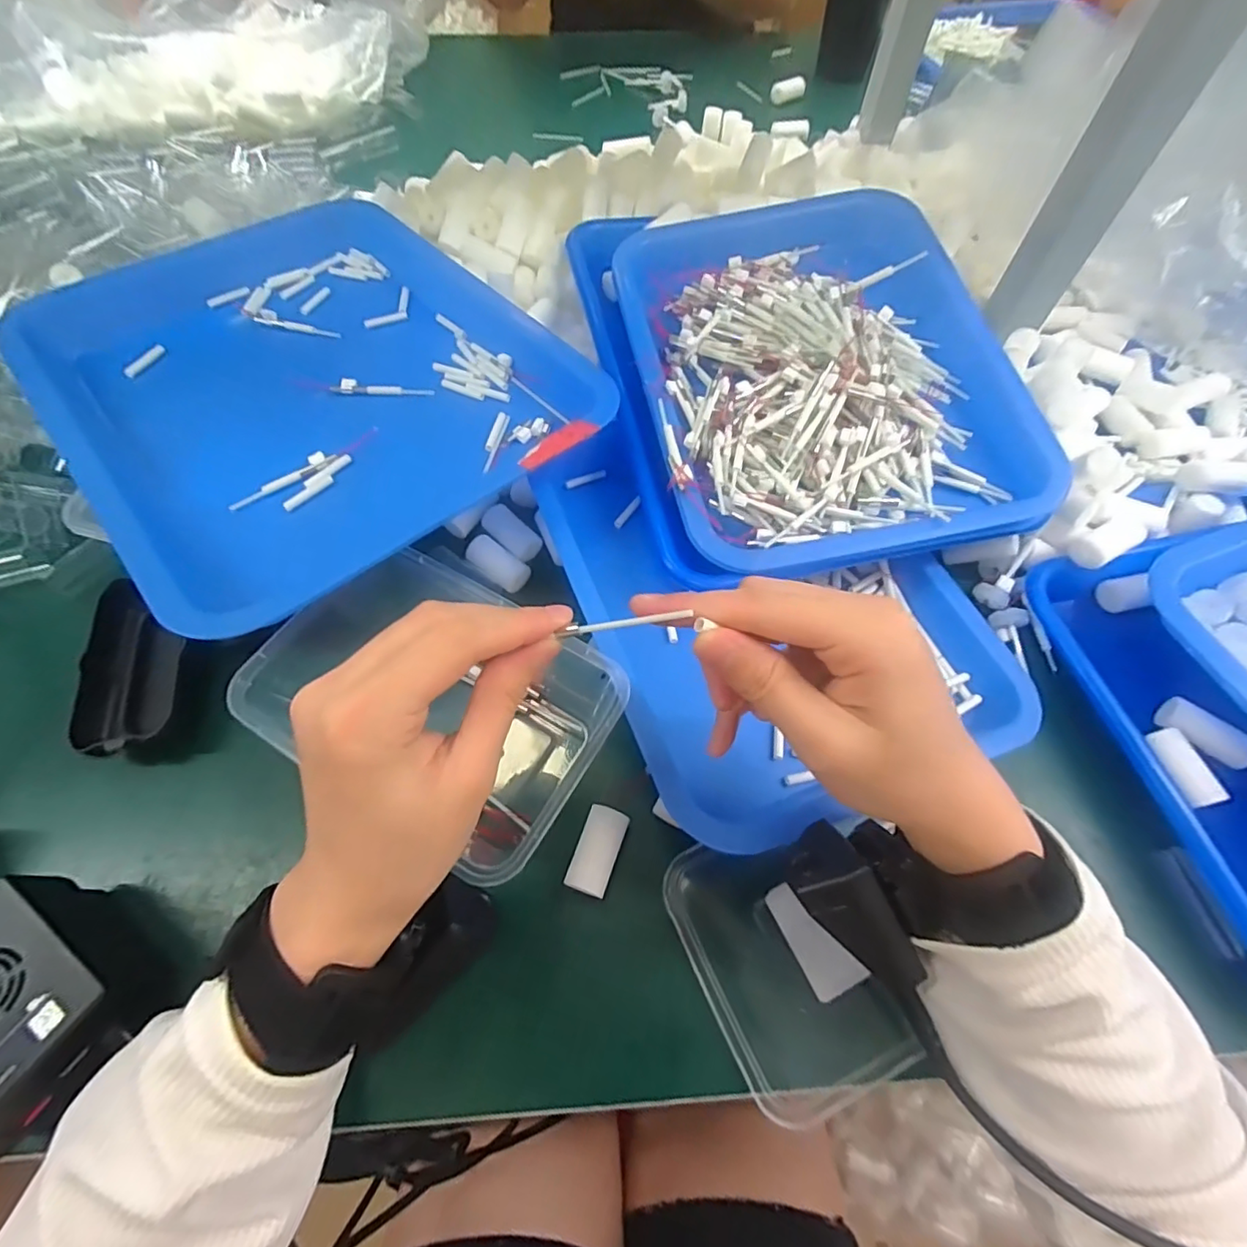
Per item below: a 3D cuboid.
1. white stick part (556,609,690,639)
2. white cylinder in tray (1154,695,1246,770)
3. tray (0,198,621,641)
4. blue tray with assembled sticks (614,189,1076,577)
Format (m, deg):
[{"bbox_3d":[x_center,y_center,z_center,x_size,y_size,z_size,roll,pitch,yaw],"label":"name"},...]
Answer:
[{"bbox_3d":[0.000,0.000,0.201,0.047,0.004,0.004,-8,59,19],"label":"white stick part"},{"bbox_3d":[0.323,0.060,0.320,0.020,0.016,0.043,-32,53,-17],"label":"white cylinder in tray"},{"bbox_3d":[-0.198,-0.167,0.372,0.281,0.046,0.340,-37,68,-19],"label":"tray"},{"bbox_3d":[0.130,-0.174,0.367,0.235,0.066,0.278,-8,62,-5],"label":"blue tray with assembled sticks"}]

